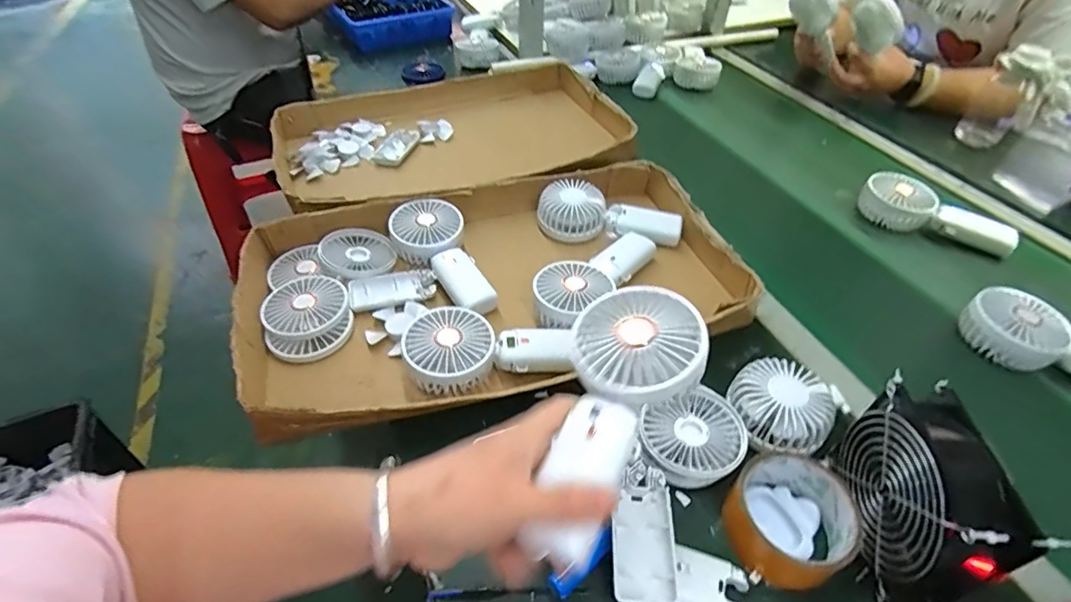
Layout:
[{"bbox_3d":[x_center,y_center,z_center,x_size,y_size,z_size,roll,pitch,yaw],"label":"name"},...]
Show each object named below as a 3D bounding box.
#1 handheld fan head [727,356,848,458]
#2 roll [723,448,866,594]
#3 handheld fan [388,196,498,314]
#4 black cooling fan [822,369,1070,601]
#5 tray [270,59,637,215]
[{"bbox_3d":[0.217,0.097,0.462,0.092,0.042,0.086,1,45,-1],"label":"handheld fan head"},{"bbox_3d":[0.195,0.166,0.396,0.084,0.040,0.086,1,45,-1],"label":"roll"},{"bbox_3d":[-0.103,-0.053,0.612,0.083,0.050,0.183,-28,66,-28],"label":"handheld fan"},{"bbox_3d":[0.272,0.140,0.372,0.052,0.119,0.126,2,45,1],"label":"black cooling fan"},{"bbox_3d":[-0.124,-0.258,0.818,0.517,0.075,0.362,-20,49,-20],"label":"tray"}]

